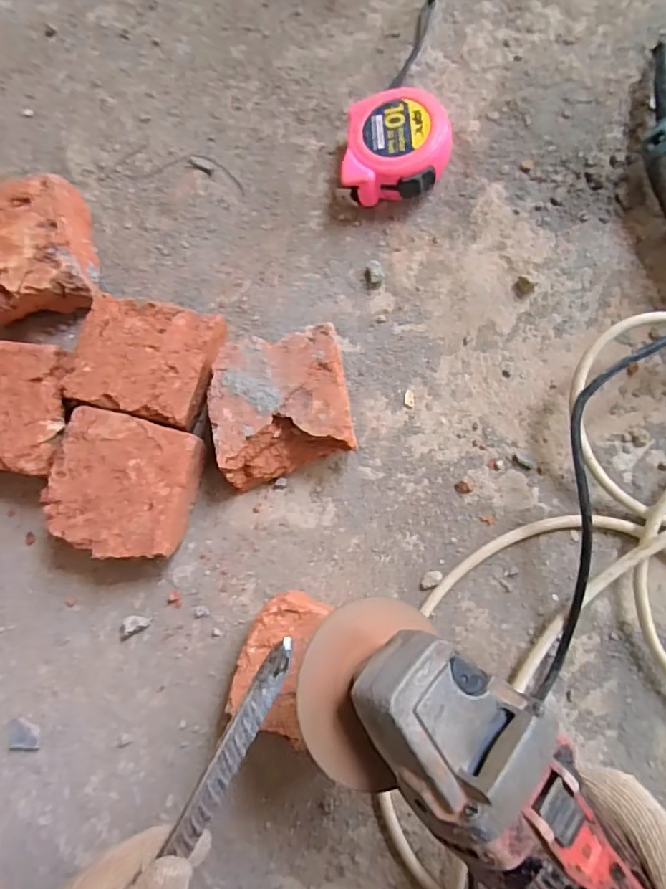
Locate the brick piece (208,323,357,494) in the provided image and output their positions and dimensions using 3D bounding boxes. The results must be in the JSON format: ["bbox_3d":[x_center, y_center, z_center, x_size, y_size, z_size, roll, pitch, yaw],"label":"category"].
[{"bbox_3d":[-0.040,-0.029,0.456,0.106,0.056,0.107,-11,82,2],"label":"brick piece"}]

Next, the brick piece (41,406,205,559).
[{"bbox_3d":[-0.164,0.034,0.454,0.109,0.053,0.105,15,83,8],"label":"brick piece"}]

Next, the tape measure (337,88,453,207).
[{"bbox_3d":[0.055,-0.248,0.479,0.087,0.042,0.093,8,83,4],"label":"tape measure"}]

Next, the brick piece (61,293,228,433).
[{"bbox_3d":[-0.148,-0.066,0.469,0.105,0.058,0.092,14,84,5],"label":"brick piece"}]

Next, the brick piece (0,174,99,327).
[{"bbox_3d":[-0.266,-0.165,0.494,0.107,0.059,0.110,-11,82,2],"label":"brick piece"}]

